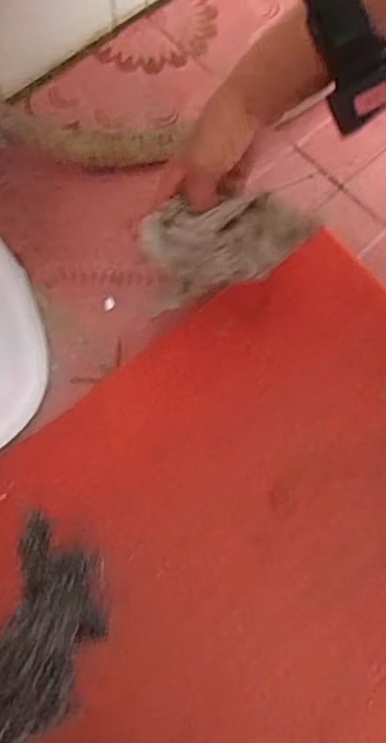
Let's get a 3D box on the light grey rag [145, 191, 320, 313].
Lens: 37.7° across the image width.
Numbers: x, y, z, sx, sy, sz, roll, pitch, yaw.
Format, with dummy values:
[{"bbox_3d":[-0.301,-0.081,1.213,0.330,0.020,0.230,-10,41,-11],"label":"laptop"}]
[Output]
[{"bbox_3d":[0.029,-0.101,0.453,0.130,0.078,0.054,-9,73,-5],"label":"light grey rag"}]

